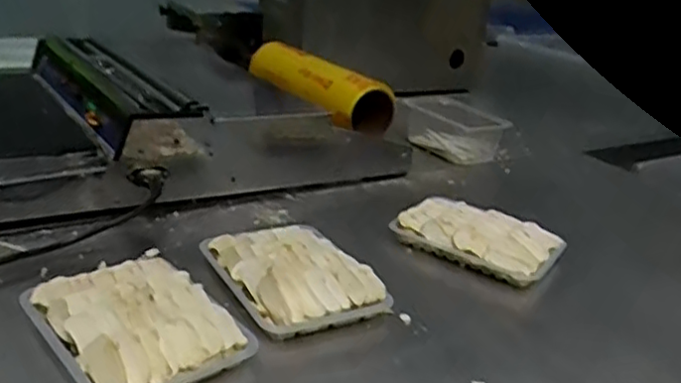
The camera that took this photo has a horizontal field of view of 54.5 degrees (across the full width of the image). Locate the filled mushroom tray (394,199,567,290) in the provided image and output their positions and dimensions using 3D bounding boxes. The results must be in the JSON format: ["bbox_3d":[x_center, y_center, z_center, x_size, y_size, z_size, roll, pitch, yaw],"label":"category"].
[{"bbox_3d":[0.165,0.051,0.793,0.182,0.034,0.112,18,25,26],"label":"filled mushroom tray"}]

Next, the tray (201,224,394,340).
[{"bbox_3d":[-0.050,0.082,0.671,0.138,0.034,0.178,-8,26,-31],"label":"tray"}]

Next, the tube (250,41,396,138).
[{"bbox_3d":[-0.040,-0.182,1.124,0.102,0.089,0.344,-10,30,-32],"label":"tube"}]

